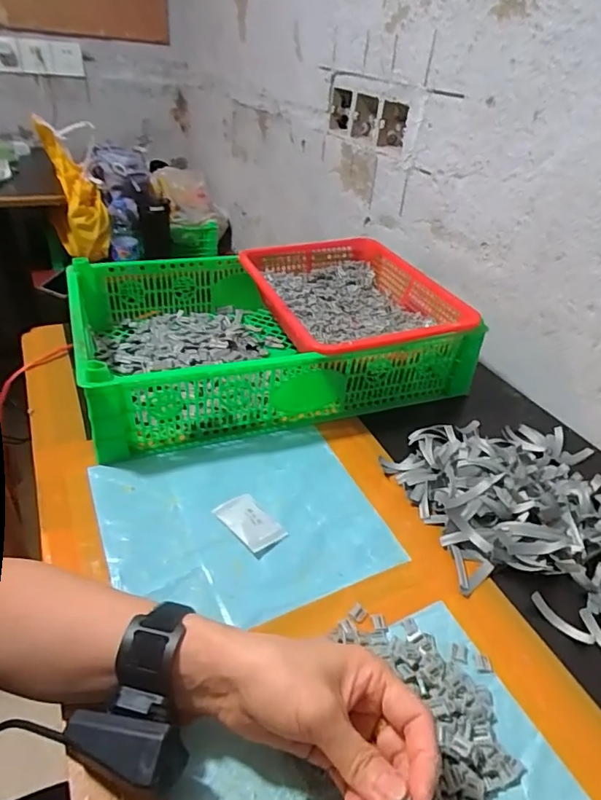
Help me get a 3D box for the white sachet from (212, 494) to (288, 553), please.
[{"bbox_3d":[-0.047,0.111,0.464,0.037,0.008,0.063,-26,47,-37],"label":"white sachet"}]

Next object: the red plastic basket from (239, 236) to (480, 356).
[{"bbox_3d":[0.068,-0.136,0.696,0.245,0.064,0.302,-10,39,-21],"label":"red plastic basket"}]

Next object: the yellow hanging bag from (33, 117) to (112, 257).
[{"bbox_3d":[-0.589,-0.548,1.322,0.115,0.123,0.390,-17,79,-29],"label":"yellow hanging bag"}]

